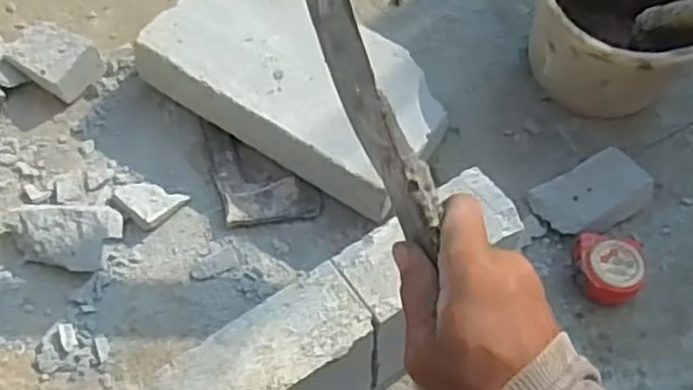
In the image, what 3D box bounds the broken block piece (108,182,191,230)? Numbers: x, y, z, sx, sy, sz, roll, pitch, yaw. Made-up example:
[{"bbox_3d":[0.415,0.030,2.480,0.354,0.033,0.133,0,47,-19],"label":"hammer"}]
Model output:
[{"bbox_3d":[-0.241,0.004,0.858,0.078,0.023,0.062,33,65,17],"label":"broken block piece"}]

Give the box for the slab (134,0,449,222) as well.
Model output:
[{"bbox_3d":[-0.058,-0.142,0.910,0.384,0.094,0.210,32,64,16],"label":"slab"}]

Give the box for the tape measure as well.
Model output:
[{"bbox_3d":[0.304,0.082,0.814,0.079,0.038,0.078,0,60,-1],"label":"tape measure"}]

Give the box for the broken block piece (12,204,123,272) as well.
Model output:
[{"bbox_3d":[-0.324,0.051,0.816,0.121,0.048,0.077,0,60,-1],"label":"broken block piece"}]

